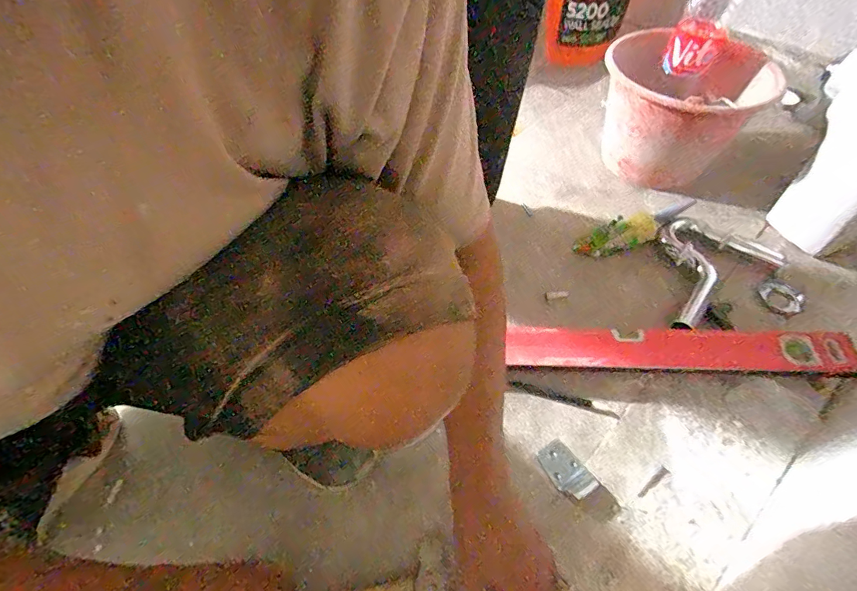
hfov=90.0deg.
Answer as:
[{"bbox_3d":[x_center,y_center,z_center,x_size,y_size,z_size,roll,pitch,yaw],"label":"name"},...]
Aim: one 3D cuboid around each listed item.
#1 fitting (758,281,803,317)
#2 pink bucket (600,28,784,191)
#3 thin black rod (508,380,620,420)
[{"bbox_3d":[0.565,0.004,0.689,0.014,0.043,0.062,-3,42,-51],"label":"fitting"},{"bbox_3d":[0.457,-0.334,0.805,0.256,0.210,0.239,0,54,0],"label":"pink bucket"},{"bbox_3d":[0.184,0.142,0.588,0.146,0.007,0.013,15,56,11],"label":"thin black rod"}]

